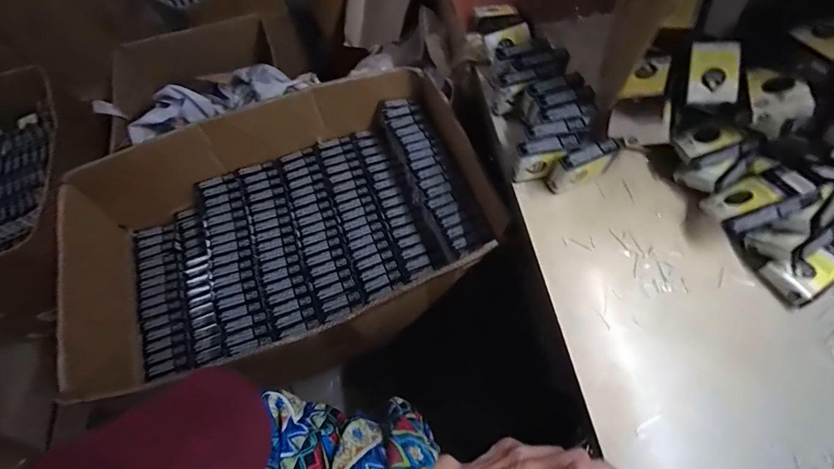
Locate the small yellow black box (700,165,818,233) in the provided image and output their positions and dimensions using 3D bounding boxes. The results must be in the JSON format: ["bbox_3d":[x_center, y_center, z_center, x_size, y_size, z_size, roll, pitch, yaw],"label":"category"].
[{"bbox_3d":[0.368,-0.039,0.426,0.089,0.021,0.056,-29,35,19],"label":"small yellow black box"}]

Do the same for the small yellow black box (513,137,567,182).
[{"bbox_3d":[0.146,-0.090,0.480,0.055,0.052,0.025,-6,64,1],"label":"small yellow black box"}]

